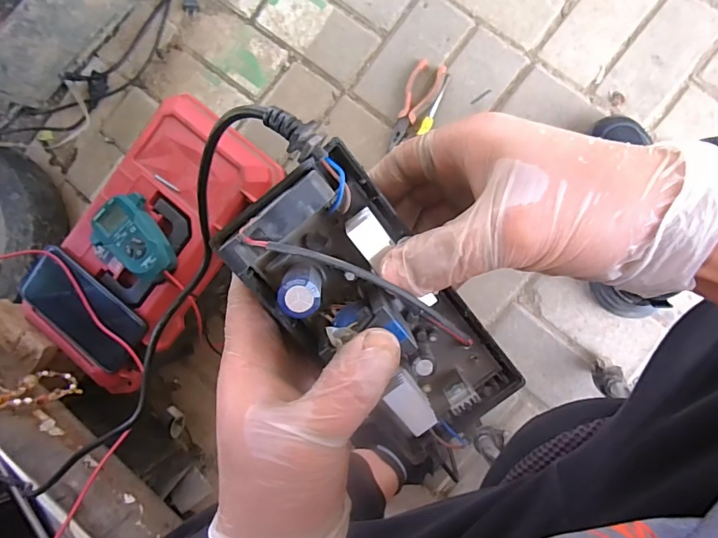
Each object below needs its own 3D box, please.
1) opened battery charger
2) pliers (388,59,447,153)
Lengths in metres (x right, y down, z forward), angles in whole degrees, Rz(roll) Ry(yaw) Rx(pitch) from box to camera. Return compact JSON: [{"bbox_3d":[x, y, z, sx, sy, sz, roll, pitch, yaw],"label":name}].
[{"bbox_3d":[0.012,0.023,0.210,0.072,0.043,0.157,-43,111,7],"label":"opened battery charger"},{"bbox_3d":[0.081,-0.242,0.669,0.045,0.012,0.133,29,94,9],"label":"pliers"}]

